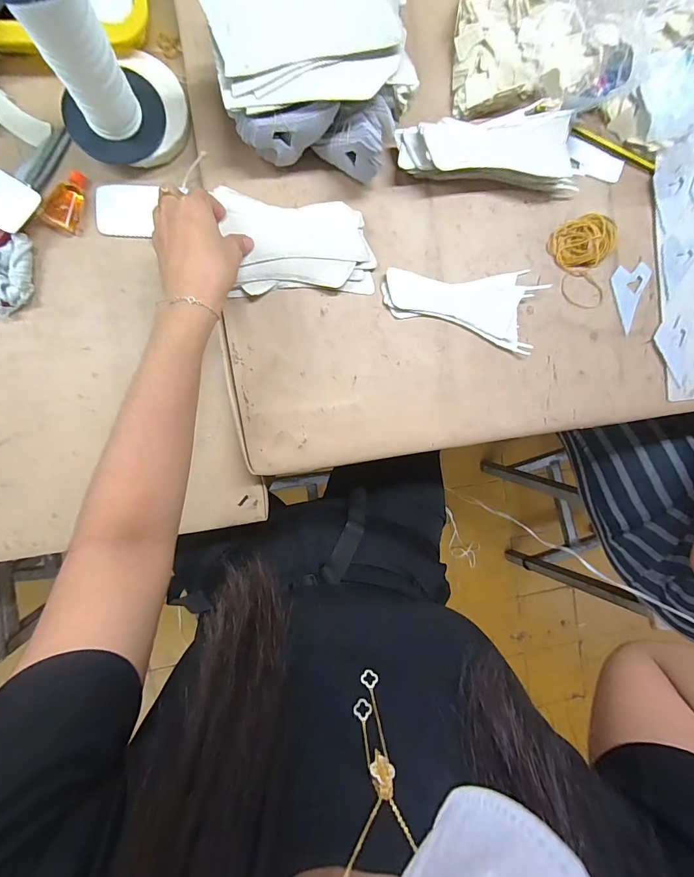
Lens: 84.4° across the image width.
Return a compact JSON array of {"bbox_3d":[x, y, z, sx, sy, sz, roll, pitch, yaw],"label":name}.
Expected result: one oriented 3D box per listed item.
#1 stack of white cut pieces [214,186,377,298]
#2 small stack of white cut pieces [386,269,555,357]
[{"bbox_3d":[-0.048,-0.205,0.404,0.151,0.018,0.099,-2,94,-5],"label":"stack of white cut pieces"},{"bbox_3d":[0.129,-0.158,0.434,0.175,0.014,0.084,10,93,-5],"label":"small stack of white cut pieces"}]

